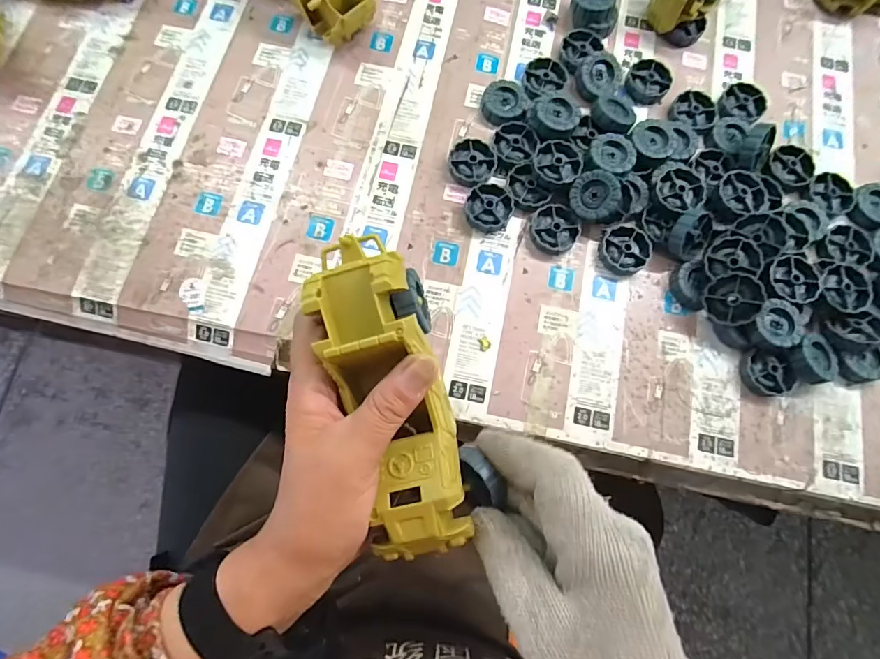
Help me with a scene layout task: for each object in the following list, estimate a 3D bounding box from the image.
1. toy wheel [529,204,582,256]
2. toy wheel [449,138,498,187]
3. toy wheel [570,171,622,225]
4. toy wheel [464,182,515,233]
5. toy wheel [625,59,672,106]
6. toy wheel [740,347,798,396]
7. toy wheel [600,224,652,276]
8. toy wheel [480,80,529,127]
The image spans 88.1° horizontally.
[{"bbox_3d":[0.094,-0.081,0.372,0.040,0.012,0.039,0,76,-1],"label":"toy wheel"},{"bbox_3d":[0.027,-0.139,0.382,0.038,0.010,0.041,0,76,-1],"label":"toy wheel"},{"bbox_3d":[0.124,-0.105,0.364,0.037,0.012,0.039,4,100,23],"label":"toy wheel"},{"bbox_3d":[0.041,-0.100,0.374,0.038,0.010,0.041,0,76,-1],"label":"toy wheel"},{"bbox_3d":[0.188,-0.224,0.412,0.038,0.012,0.041,0,76,-1],"label":"toy wheel"},{"bbox_3d":[0.254,0.033,0.353,0.034,0.013,0.036,-5,76,-2],"label":"toy wheel"},{"bbox_3d":[0.151,-0.066,0.372,0.041,0.012,0.039,0,76,-1],"label":"toy wheel"},{"bbox_3d":[0.056,-0.197,0.398,0.038,0.011,0.039,0,76,-1],"label":"toy wheel"}]

